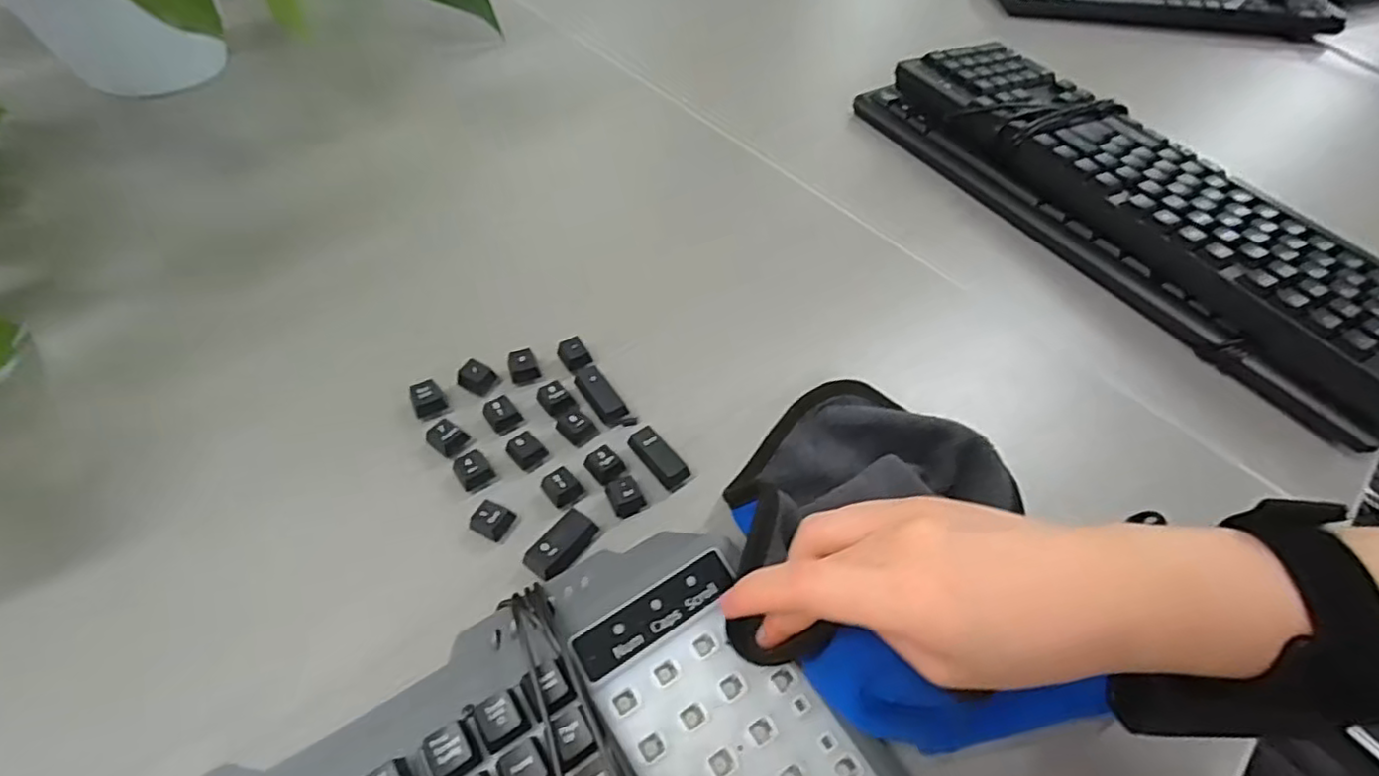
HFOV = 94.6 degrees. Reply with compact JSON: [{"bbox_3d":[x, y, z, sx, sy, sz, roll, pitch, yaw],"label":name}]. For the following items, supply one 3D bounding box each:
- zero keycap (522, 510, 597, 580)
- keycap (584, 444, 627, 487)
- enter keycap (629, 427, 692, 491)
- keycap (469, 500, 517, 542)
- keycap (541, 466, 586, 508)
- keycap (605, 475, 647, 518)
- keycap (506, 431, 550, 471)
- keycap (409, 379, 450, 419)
[{"bbox_3d":[-0.059,0.073,0.297,0.017,0.011,0.035,32,56,18],"label":"zero keycap"},{"bbox_3d":[-0.044,0.039,0.325,0.017,0.010,0.017,37,57,21],"label":"keycap"},{"bbox_3d":[-0.017,0.035,0.329,0.019,0.010,0.036,-32,61,-26],"label":"enter keycap"},{"bbox_3d":[-0.094,0.063,0.302,0.017,0.011,0.016,19,53,9],"label":"keycap"},{"bbox_3d":[-0.063,0.049,0.317,0.017,0.011,0.018,38,58,22],"label":"keycap"},{"bbox_3d":[-0.031,0.052,0.317,0.017,0.009,0.018,-23,57,-22],"label":"keycap"},{"bbox_3d":[-0.084,0.032,0.329,0.016,0.010,0.019,36,57,21],"label":"keycap"},{"bbox_3d":[-0.140,0.005,0.341,0.017,0.011,0.015,-18,56,-19],"label":"keycap"}]

